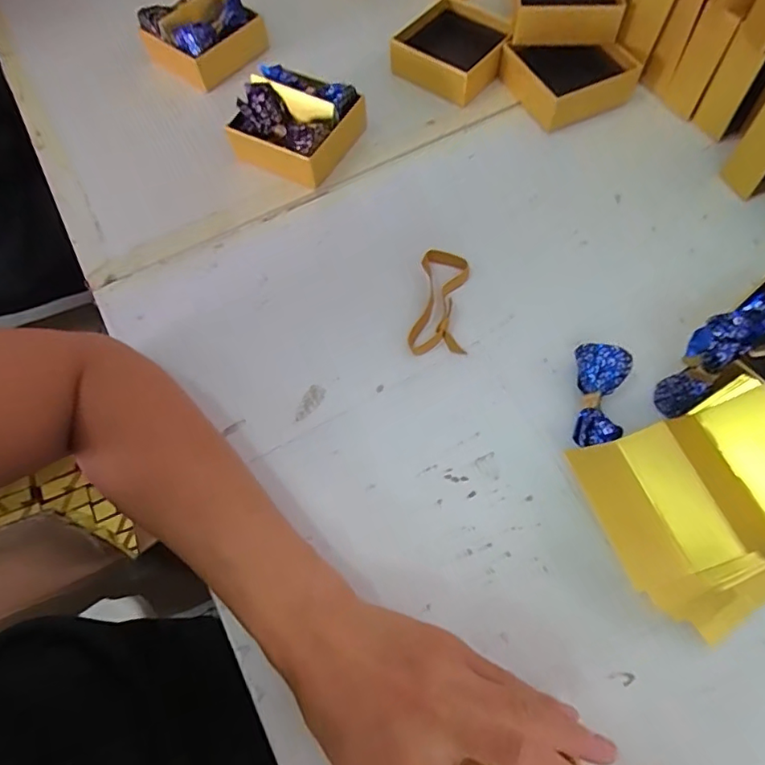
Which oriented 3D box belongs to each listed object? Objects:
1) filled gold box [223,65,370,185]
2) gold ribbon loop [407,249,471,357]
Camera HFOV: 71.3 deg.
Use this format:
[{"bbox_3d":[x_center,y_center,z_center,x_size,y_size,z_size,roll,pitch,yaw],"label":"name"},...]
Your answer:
[{"bbox_3d":[-0.074,-0.224,0.457,0.091,0.054,0.080,25,69,14],"label":"filled gold box"},{"bbox_3d":[0.042,-0.059,0.395,0.040,0.012,0.082,3,65,5],"label":"gold ribbon loop"}]

